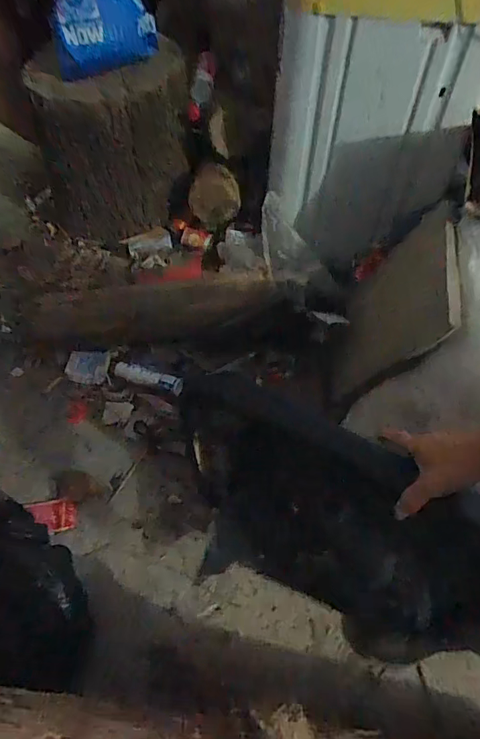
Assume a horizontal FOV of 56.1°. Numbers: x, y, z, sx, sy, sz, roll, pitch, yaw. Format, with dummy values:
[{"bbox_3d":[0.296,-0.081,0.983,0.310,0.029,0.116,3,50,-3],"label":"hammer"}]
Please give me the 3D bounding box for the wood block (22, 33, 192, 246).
[{"bbox_3d":[-0.372,-0.645,1.325,0.427,0.478,0.330,-18,57,-13],"label":"wood block"}]

